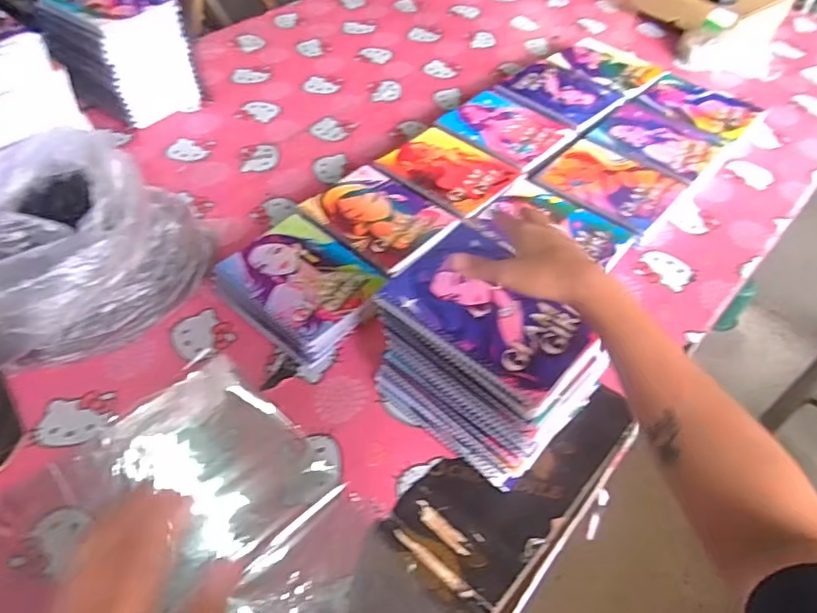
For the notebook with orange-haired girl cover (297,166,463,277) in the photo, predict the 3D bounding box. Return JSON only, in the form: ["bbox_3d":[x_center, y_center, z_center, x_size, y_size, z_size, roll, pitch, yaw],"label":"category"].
[{"bbox_3d":[-0.044,-0.138,0.844,0.210,0.013,0.148,36,58,27],"label":"notebook with orange-haired girl cover"}]

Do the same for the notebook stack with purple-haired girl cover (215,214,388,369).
[{"bbox_3d":[-0.145,-0.027,0.772,0.206,0.048,0.164,34,57,26],"label":"notebook stack with purple-haired girl cover"}]

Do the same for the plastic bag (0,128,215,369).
[{"bbox_3d":[-0.411,-0.061,0.689,0.279,0.217,0.269,-9,50,-7],"label":"plastic bag"}]

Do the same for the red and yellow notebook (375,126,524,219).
[{"bbox_3d":[0.066,-0.226,0.917,0.204,0.007,0.151,37,59,28],"label":"red and yellow notebook"}]

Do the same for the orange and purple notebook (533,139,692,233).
[{"bbox_3d":[0.322,-0.204,0.900,0.193,0.008,0.156,35,58,27],"label":"orange and purple notebook"}]

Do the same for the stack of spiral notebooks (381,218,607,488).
[{"bbox_3d":[0.086,0.051,0.625,0.198,0.167,0.155,34,58,26],"label":"stack of spiral notebooks"}]

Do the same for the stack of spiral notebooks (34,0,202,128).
[{"bbox_3d":[-0.523,-0.469,1.043,0.210,0.186,0.171,29,55,23],"label":"stack of spiral notebooks"}]

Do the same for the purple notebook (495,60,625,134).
[{"bbox_3d":[0.291,-0.412,1.077,0.162,0.005,0.211,-34,57,-25],"label":"purple notebook"}]

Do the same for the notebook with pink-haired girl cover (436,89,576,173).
[{"bbox_3d":[0.175,-0.320,0.998,0.167,0.010,0.206,-37,58,-27],"label":"notebook with pink-haired girl cover"}]

